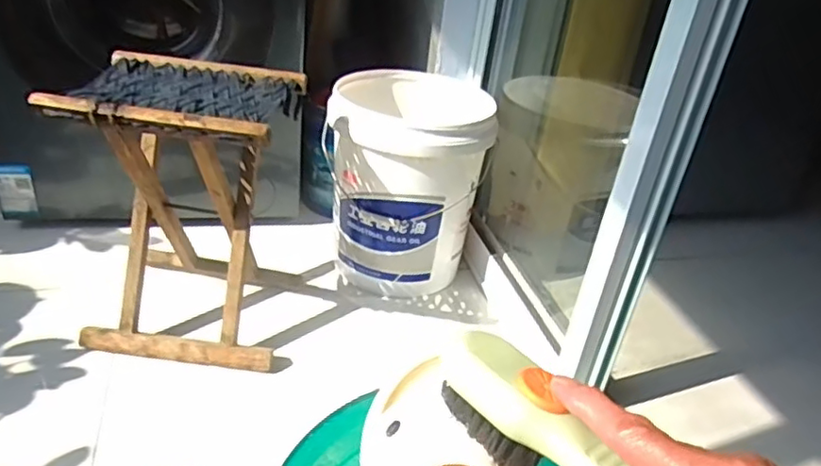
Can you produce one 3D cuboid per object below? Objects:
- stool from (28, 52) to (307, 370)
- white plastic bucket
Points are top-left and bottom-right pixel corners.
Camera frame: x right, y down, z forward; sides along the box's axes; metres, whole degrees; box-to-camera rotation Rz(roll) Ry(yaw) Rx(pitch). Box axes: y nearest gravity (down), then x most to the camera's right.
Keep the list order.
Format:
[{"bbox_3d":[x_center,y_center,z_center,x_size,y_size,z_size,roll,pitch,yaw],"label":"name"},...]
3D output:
[{"bbox_3d":[-0.348,-0.040,1.022,0.295,0.407,0.258,7,30,-1],"label":"stool"},{"bbox_3d":[-0.010,-0.103,1.243,0.291,0.341,0.288,6,30,-3],"label":"white plastic bucket"}]

